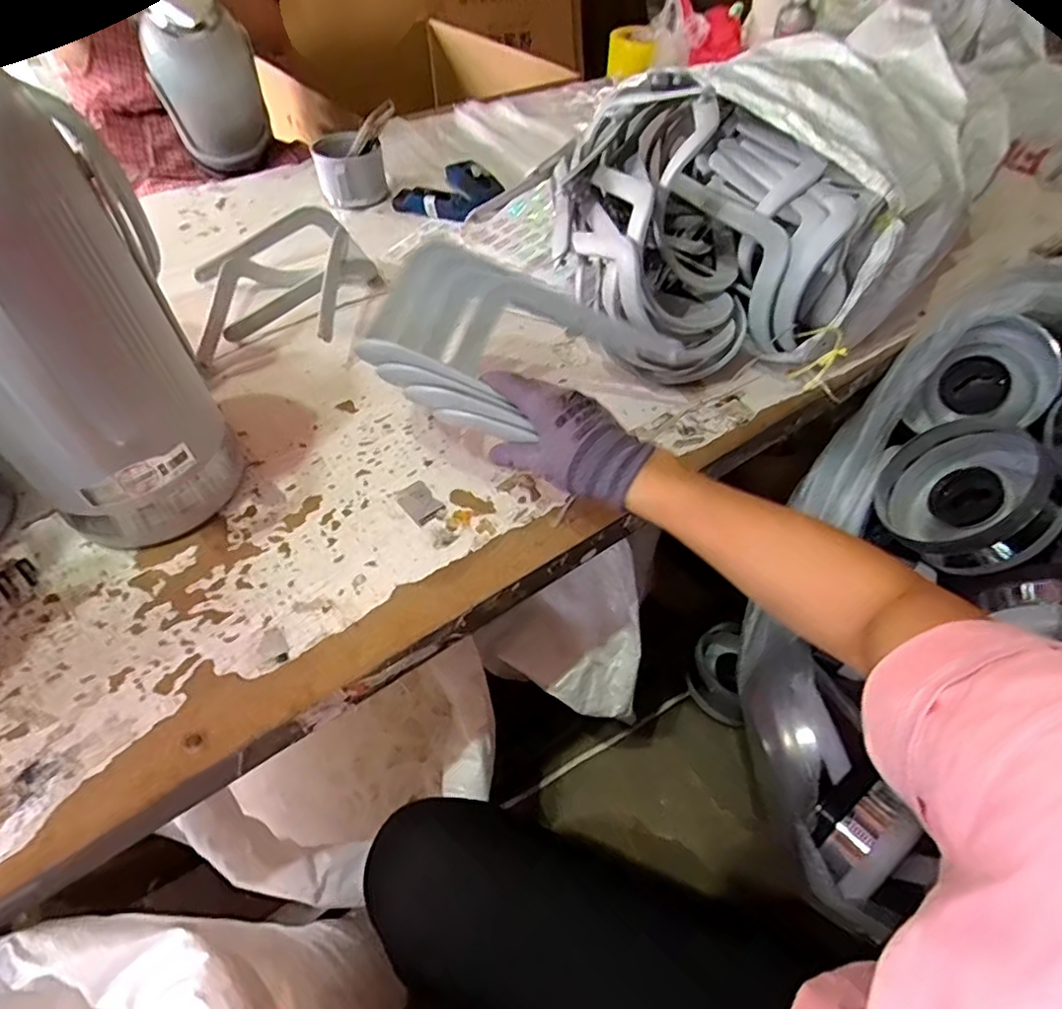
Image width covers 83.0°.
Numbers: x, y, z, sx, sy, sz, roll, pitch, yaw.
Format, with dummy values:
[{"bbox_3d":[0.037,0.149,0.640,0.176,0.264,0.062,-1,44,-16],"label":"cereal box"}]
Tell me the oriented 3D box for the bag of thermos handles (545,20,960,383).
[{"bbox_3d":[0.243,-0.371,0.733,0.448,0.262,0.445,-3,50,-2],"label":"bag of thermos handles"}]

